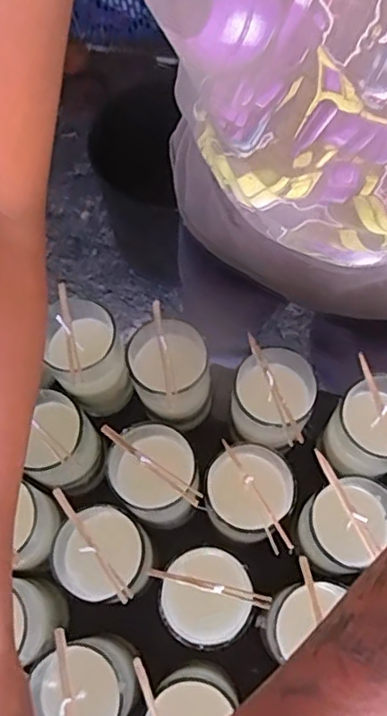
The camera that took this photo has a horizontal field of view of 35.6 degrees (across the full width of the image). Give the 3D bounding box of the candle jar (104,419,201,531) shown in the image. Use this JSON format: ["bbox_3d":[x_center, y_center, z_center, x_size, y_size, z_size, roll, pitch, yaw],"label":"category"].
[{"bbox_3d":[-0.027,0.099,0.491,0.071,0.099,0.063,38,74,16],"label":"candle jar"}]

